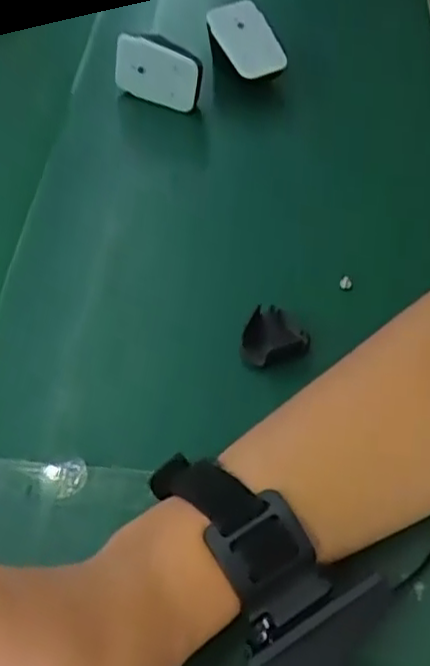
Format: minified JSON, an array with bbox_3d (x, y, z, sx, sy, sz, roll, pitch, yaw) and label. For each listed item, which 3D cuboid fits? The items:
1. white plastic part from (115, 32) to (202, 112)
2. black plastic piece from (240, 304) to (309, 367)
[{"bbox_3d":[-0.043,-0.202,0.521,0.065,0.046,0.017,19,42,10],"label":"white plastic part"},{"bbox_3d":[0.035,0.003,0.395,0.037,0.016,0.038,10,55,9],"label":"black plastic piece"}]

